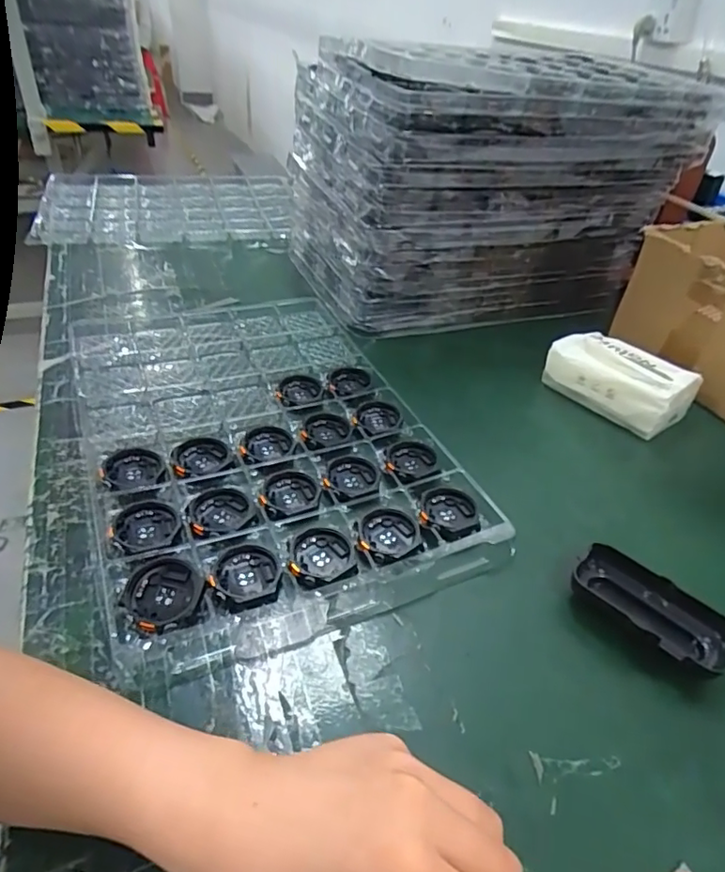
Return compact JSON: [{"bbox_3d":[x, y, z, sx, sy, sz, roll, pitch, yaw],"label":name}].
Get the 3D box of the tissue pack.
[{"bbox_3d":[0.286,-0.061,0.621,0.086,0.059,0.144,-23,47,-32],"label":"tissue pack"}]

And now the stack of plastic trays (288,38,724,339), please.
[{"bbox_3d":[0.156,-0.354,0.778,0.443,0.284,0.308,-12,42,-20],"label":"stack of plastic trays"}]

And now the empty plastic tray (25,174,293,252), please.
[{"bbox_3d":[-0.338,-0.416,0.991,0.424,0.027,0.356,-6,40,-14],"label":"empty plastic tray"}]

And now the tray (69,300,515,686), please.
[{"bbox_3d":[-0.108,-0.014,0.532,0.295,0.022,0.459,-12,42,-22],"label":"tray"}]

